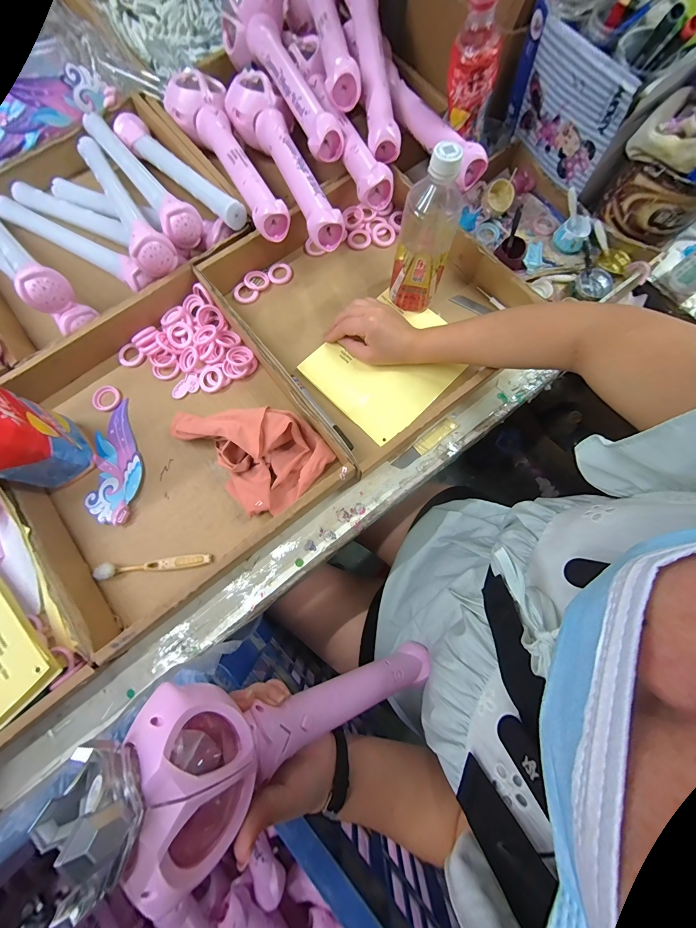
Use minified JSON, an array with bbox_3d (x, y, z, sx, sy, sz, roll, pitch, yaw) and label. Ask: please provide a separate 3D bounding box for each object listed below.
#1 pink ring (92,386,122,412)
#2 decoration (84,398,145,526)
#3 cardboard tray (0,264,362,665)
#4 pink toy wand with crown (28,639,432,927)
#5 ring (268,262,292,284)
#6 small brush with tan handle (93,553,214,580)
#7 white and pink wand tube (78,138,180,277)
[{"bbox_3d":[-0.343,-0.093,0.457,0.032,0.008,0.038,44,81,9],"label":"pink ring"},{"bbox_3d":[-0.314,-0.004,0.435,0.070,0.020,0.166,-2,77,0],"label":"decoration"},{"bbox_3d":[-0.232,-0.038,0.411,0.335,0.056,0.376,-37,82,-7],"label":"cardboard tray"},{"bbox_3d":[-0.036,0.220,0.292,0.083,0.349,0.079,-2,76,40],"label":"pink toy wand with crown"},{"bbox_3d":[-0.107,-0.301,0.508,0.038,0.004,0.036,0,77,0],"label":"ring"},{"bbox_3d":[-0.240,0.126,0.398,0.141,0.013,0.018,-5,77,-1],"label":"small brush with tan handle"},{"bbox_3d":[-0.340,-0.387,0.465,0.052,0.068,0.307,-36,80,-7],"label":"white and pink wand tube"}]

